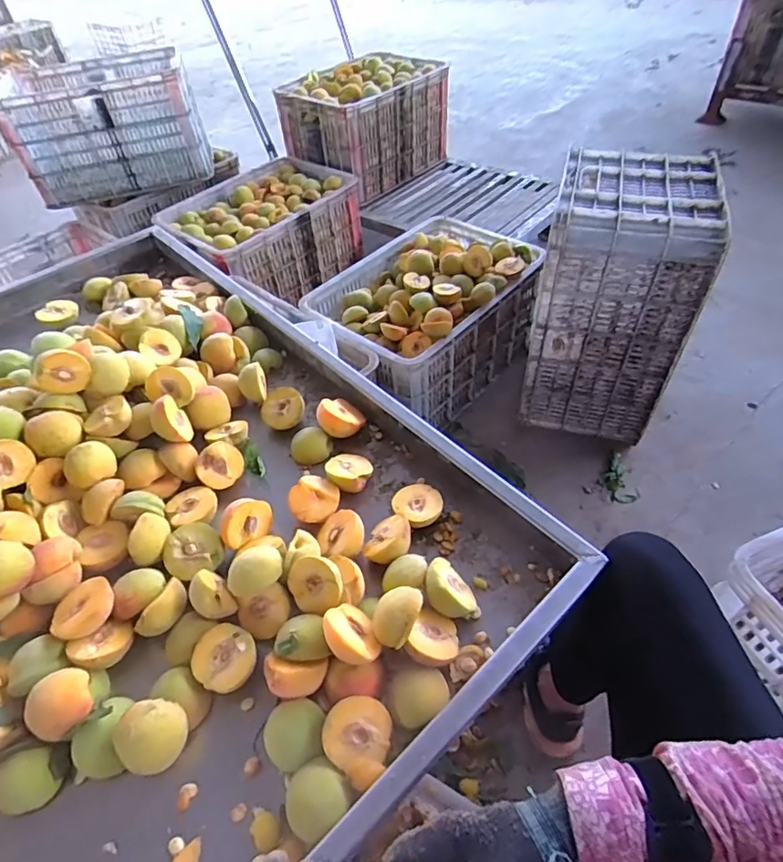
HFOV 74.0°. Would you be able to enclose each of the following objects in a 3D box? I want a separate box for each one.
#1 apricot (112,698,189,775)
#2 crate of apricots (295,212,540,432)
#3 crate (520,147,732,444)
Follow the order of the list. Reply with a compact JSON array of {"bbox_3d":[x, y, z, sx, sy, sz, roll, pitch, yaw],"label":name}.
[{"bbox_3d":[-0.221,0.282,0.481,0.055,0.051,0.056,-3,48,3],"label":"apricot"},{"bbox_3d":[0.086,-0.286,1.325,0.375,0.286,0.538,34,59,30],"label":"crate of apricots"},{"bbox_3d":[0.467,-0.273,1.125,0.271,0.509,0.314,11,50,15],"label":"crate"}]

